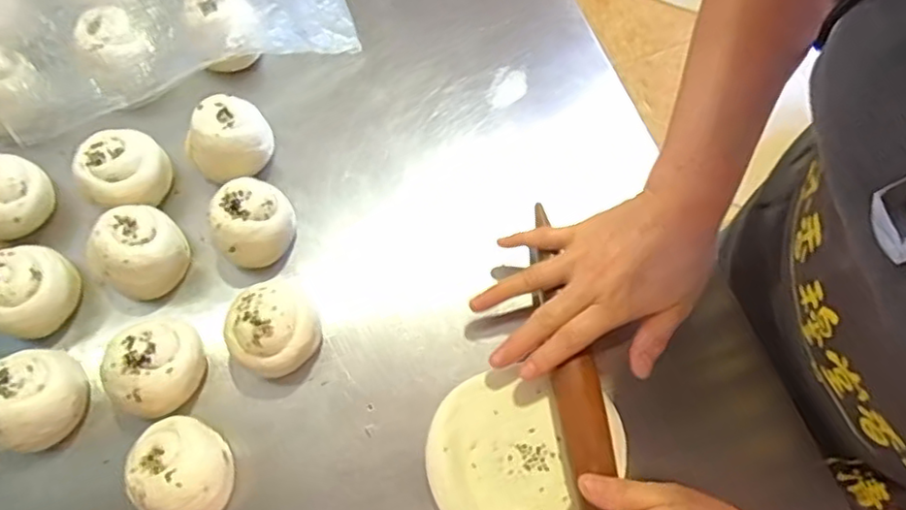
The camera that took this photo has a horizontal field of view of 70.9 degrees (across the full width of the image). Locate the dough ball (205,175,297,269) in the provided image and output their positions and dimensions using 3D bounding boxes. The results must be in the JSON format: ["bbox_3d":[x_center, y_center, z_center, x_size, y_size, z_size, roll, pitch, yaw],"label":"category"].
[{"bbox_3d":[-0.151,-0.025,0.481,0.059,0.045,0.054,0,70,1],"label":"dough ball"}]

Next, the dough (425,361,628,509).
[{"bbox_3d":[0.048,0.131,0.432,0.131,0.009,0.106,-15,70,-4],"label":"dough"}]

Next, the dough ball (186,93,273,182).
[{"bbox_3d":[-0.175,-0.091,0.506,0.051,0.054,0.064,39,75,14],"label":"dough ball"}]

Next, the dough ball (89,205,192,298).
[{"bbox_3d":[-0.234,-0.005,0.477,0.057,0.049,0.063,31,73,12],"label":"dough ball"}]

